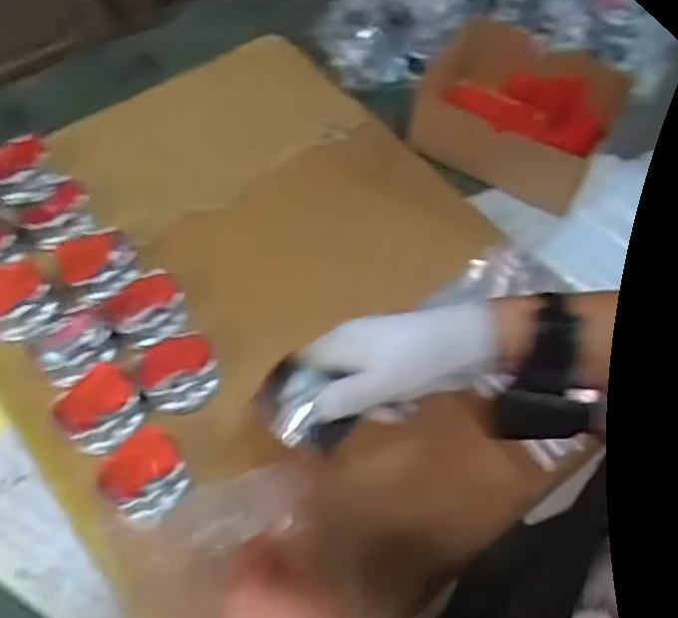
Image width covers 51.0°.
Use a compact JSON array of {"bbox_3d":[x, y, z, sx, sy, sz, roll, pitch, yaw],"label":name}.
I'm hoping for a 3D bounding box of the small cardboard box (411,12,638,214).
[{"bbox_3d":[0.203,-0.235,0.818,0.207,0.080,0.179,28,63,13],"label":"small cardboard box"}]

